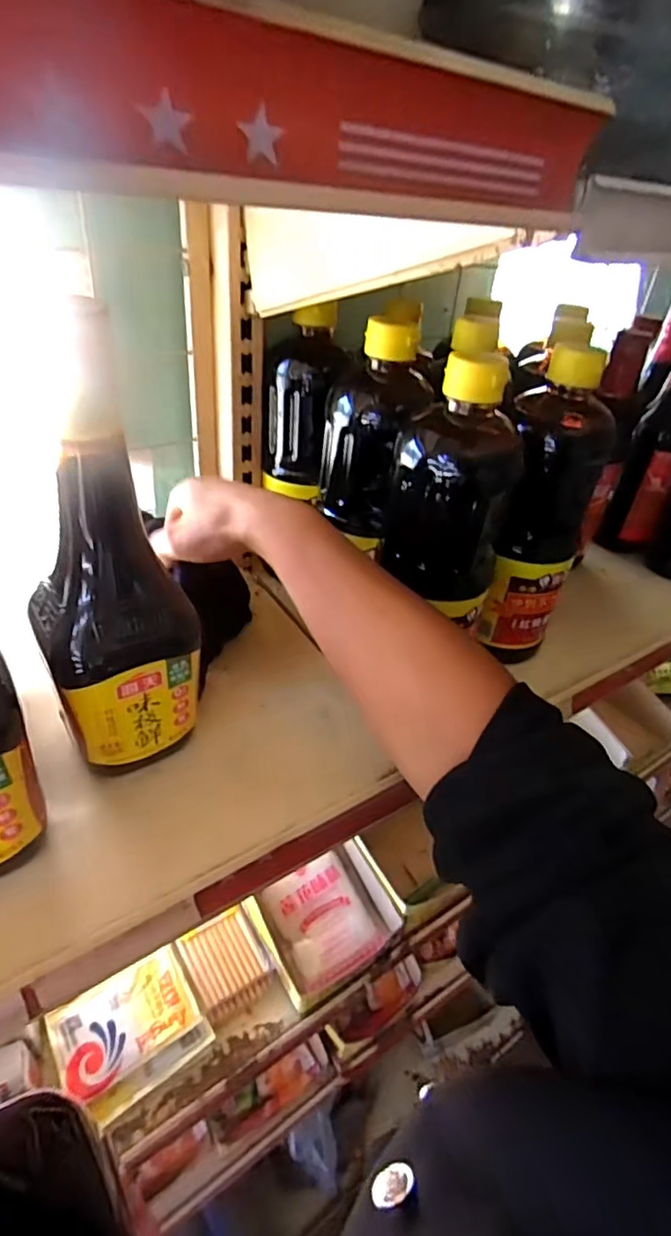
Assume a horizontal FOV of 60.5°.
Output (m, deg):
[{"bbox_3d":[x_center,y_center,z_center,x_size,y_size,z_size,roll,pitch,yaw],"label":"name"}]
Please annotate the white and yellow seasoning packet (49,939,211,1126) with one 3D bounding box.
[{"bbox_3d":[-0.191,0.382,0.534,0.121,0.021,0.100,-25,56,-25],"label":"white and yellow seasoning packet"}]

